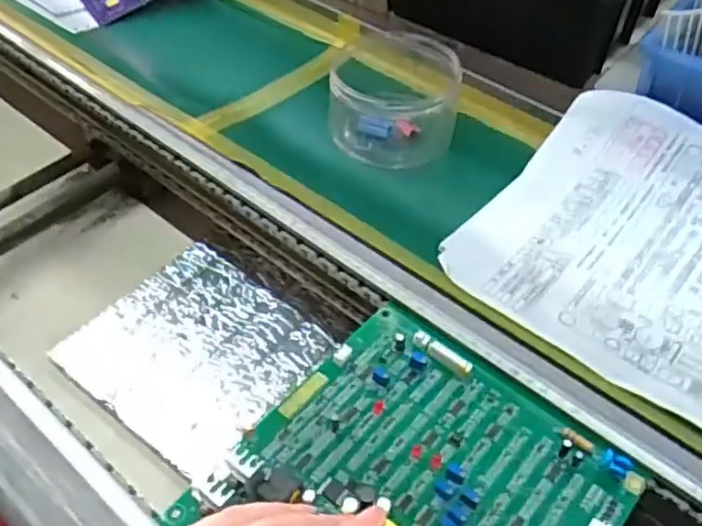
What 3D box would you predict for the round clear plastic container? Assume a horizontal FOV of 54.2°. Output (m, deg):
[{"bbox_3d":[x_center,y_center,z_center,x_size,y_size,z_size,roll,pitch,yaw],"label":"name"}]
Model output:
[{"bbox_3d":[0.034,-0.135,0.545,0.097,0.070,0.118,6,49,4],"label":"round clear plastic container"}]

